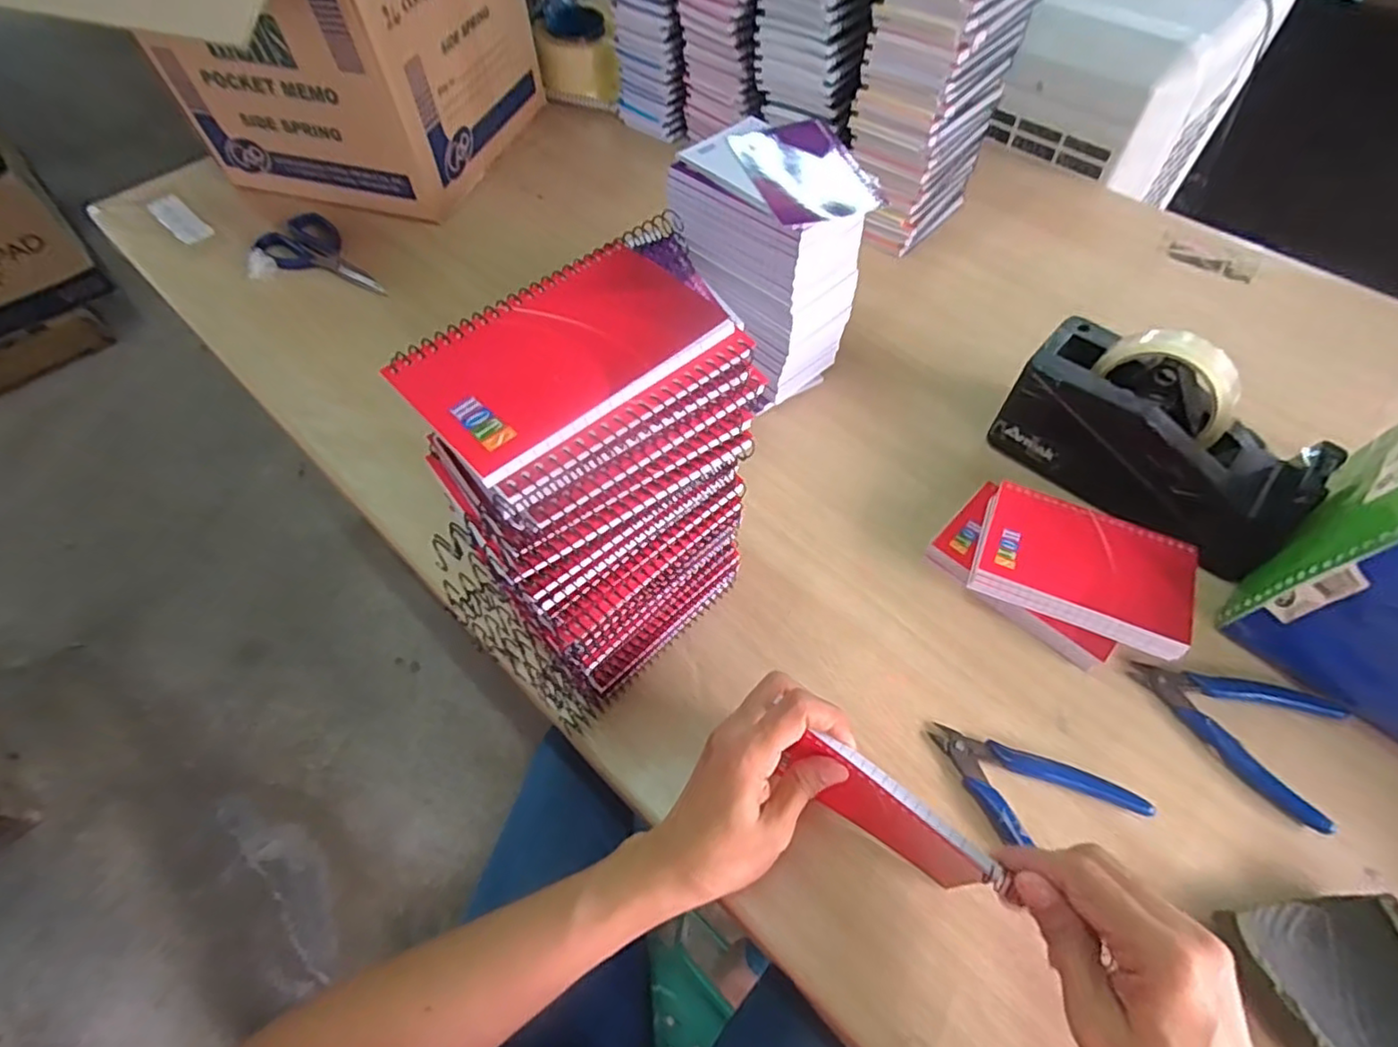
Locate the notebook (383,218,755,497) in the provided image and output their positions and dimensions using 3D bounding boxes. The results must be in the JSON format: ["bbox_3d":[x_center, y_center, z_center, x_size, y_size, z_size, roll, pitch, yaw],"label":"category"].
[{"bbox_3d":[-0.049,-0.080,0.279,0.149,0.012,0.089,-38,64,-21],"label":"notebook"}]

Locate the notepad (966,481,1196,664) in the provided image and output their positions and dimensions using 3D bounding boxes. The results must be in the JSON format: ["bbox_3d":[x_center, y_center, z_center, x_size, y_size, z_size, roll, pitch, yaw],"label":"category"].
[{"bbox_3d":[0.254,0.026,0.421,0.127,0.015,0.083,21,71,17],"label":"notepad"}]

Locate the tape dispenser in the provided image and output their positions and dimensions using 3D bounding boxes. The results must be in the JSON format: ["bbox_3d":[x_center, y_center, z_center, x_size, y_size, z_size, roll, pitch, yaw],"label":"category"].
[{"bbox_3d":[0.327,-0.059,0.459,0.198,0.111,0.074,39,66,23],"label":"tape dispenser"}]

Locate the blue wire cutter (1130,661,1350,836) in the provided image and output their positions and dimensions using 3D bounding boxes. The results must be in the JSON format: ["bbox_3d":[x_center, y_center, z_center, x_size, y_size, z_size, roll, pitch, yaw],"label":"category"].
[{"bbox_3d":[0.332,0.122,0.399,0.113,0.009,0.081,27,62,17],"label":"blue wire cutter"}]

